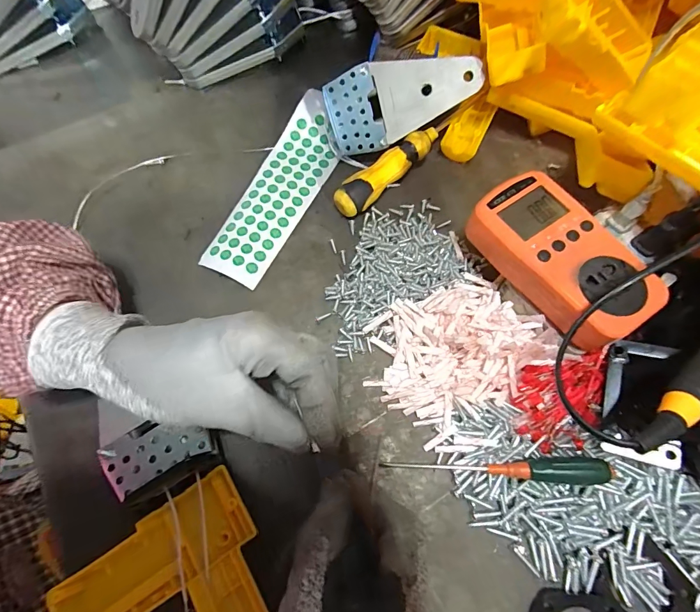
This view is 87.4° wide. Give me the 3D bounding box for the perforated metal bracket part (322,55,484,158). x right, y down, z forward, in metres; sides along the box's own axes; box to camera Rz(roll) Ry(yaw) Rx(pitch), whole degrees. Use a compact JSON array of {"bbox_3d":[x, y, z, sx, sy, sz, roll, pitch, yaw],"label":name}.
[{"bbox_3d":[0.048,-0.183,0.329,0.135,0.006,0.067,-9,110,7],"label":"perforated metal bracket part"}]

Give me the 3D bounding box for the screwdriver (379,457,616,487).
[{"bbox_3d":[0.099,0.110,0.242,0.151,0.019,0.017,0,69,1],"label":"screwdriver"}]

